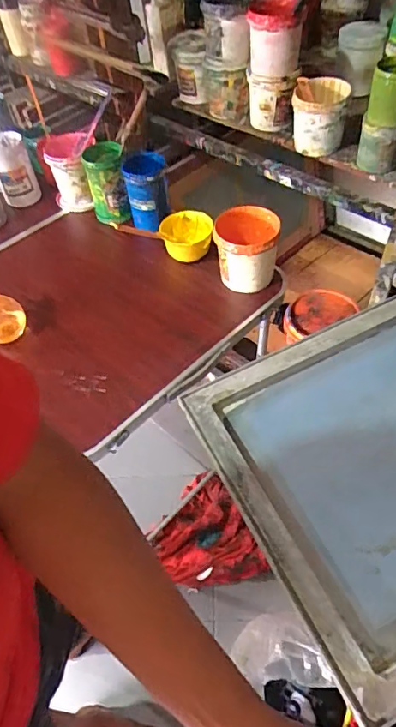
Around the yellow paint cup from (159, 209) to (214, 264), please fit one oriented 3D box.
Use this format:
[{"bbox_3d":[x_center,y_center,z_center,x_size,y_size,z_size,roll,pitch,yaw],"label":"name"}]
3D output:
[{"bbox_3d":[-0.024,-0.266,1.044,0.113,0.084,0.105,-10,52,-2],"label":"yellow paint cup"}]

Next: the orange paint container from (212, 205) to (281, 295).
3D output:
[{"bbox_3d":[0.095,-0.220,0.957,0.124,0.129,0.121,2,53,7],"label":"orange paint container"}]

